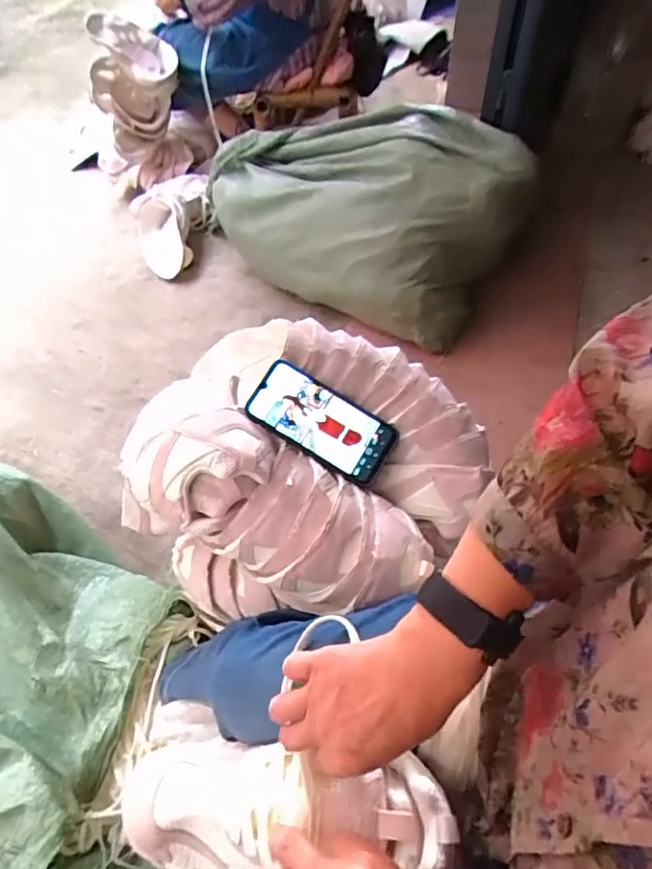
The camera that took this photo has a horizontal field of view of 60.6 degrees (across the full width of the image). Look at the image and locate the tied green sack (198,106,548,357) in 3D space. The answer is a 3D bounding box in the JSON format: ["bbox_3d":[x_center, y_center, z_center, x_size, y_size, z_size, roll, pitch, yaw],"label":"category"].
[{"bbox_3d":[0.057,-0.521,1.267,0.725,0.304,0.385,21,58,17],"label":"tied green sack"}]

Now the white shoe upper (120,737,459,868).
[{"bbox_3d":[-0.035,0.269,0.397,0.236,0.063,0.084,-2,54,10],"label":"white shoe upper"}]

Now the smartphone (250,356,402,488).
[{"bbox_3d":[-0.002,-0.014,0.625,0.165,0.011,0.082,30,77,-1],"label":"smartphone"}]

